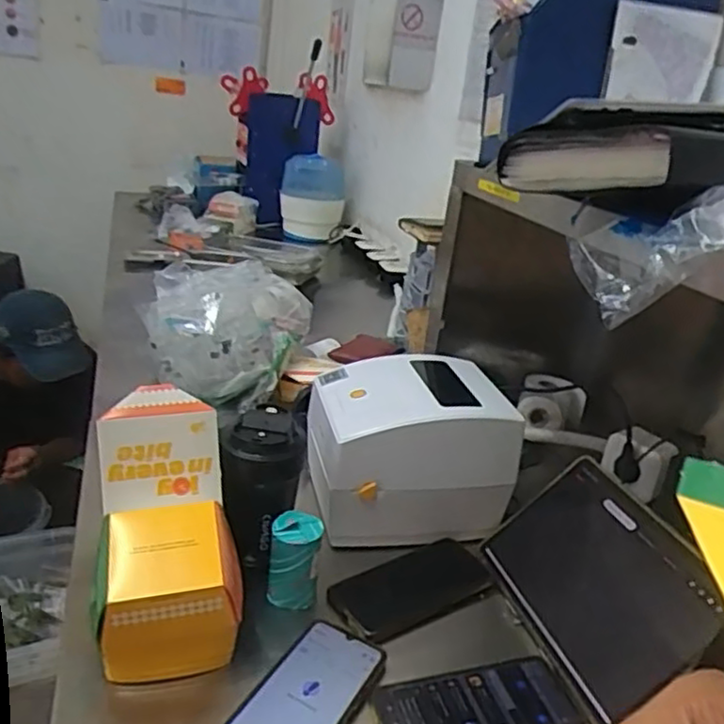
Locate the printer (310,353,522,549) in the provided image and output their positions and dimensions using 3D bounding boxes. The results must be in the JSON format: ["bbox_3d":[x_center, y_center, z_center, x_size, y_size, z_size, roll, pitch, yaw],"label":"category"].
[{"bbox_3d":[0.052,0.100,0.808,0.217,0.160,0.171,1,23,-15],"label":"printer"}]

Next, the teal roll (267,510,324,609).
[{"bbox_3d":[-0.067,0.197,0.671,0.047,0.087,0.039,5,22,-5],"label":"teal roll"}]

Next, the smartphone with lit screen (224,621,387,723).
[{"bbox_3d":[-0.049,0.287,0.564,0.082,0.015,0.169,18,24,25],"label":"smartphone with lit screen"}]

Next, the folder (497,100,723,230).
[{"bbox_3d":[0.346,-0.202,0.682,0.316,0.092,0.273,-3,24,-23],"label":"folder"}]

